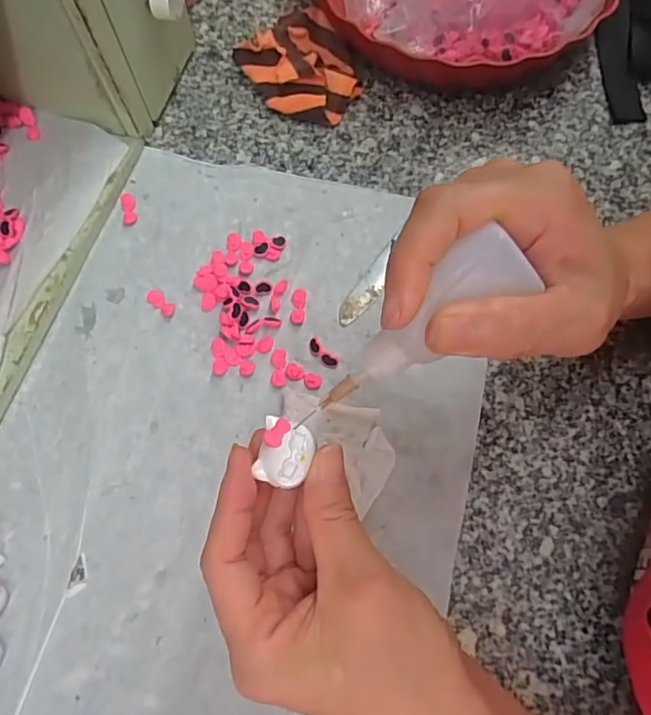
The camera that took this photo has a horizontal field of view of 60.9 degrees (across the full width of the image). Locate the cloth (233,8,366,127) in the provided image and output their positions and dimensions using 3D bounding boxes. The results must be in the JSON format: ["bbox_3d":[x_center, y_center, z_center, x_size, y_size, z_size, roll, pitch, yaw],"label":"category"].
[{"bbox_3d":[-0.018,-0.227,0.428,0.079,0.025,0.105,-31,74,-12],"label":"cloth"}]

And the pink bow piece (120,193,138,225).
[{"bbox_3d":[-0.141,-0.107,0.395,0.010,0.004,0.025,-10,71,-5],"label":"pink bow piece"}]

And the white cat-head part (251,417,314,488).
[{"bbox_3d":[-0.015,0.036,0.214,0.019,0.008,0.023,12,71,3],"label":"white cat-head part"}]

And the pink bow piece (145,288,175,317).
[{"bbox_3d":[-0.111,-0.037,0.372,0.026,0.004,0.011,41,74,12],"label":"pink bow piece"}]

